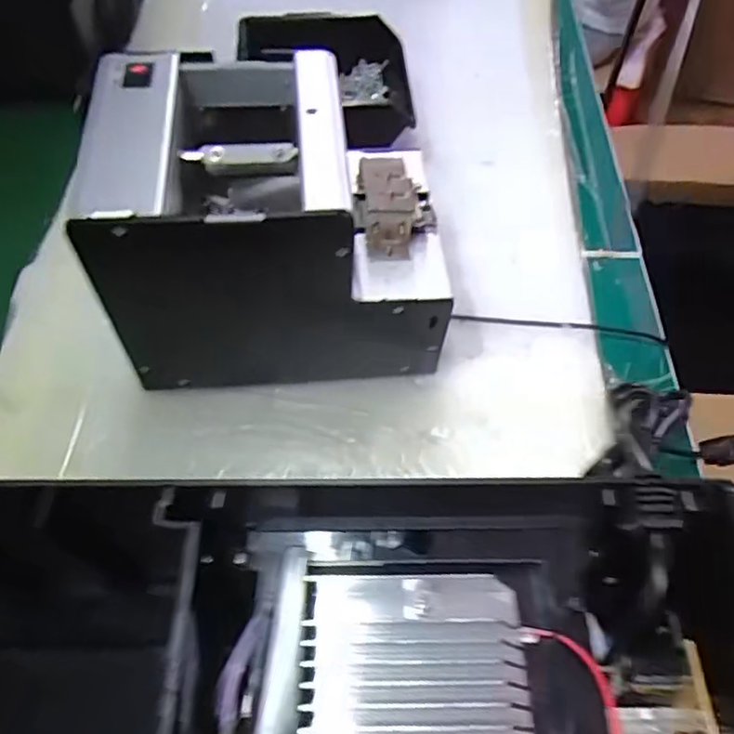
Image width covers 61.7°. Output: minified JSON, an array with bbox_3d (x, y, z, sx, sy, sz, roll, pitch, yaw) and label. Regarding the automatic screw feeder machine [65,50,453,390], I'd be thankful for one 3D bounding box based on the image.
[{"bbox_3d":[-0.051,-0.078,0.354,0.181,0.142,0.123,-5,56,-2],"label":"automatic screw feeder machine"}]

